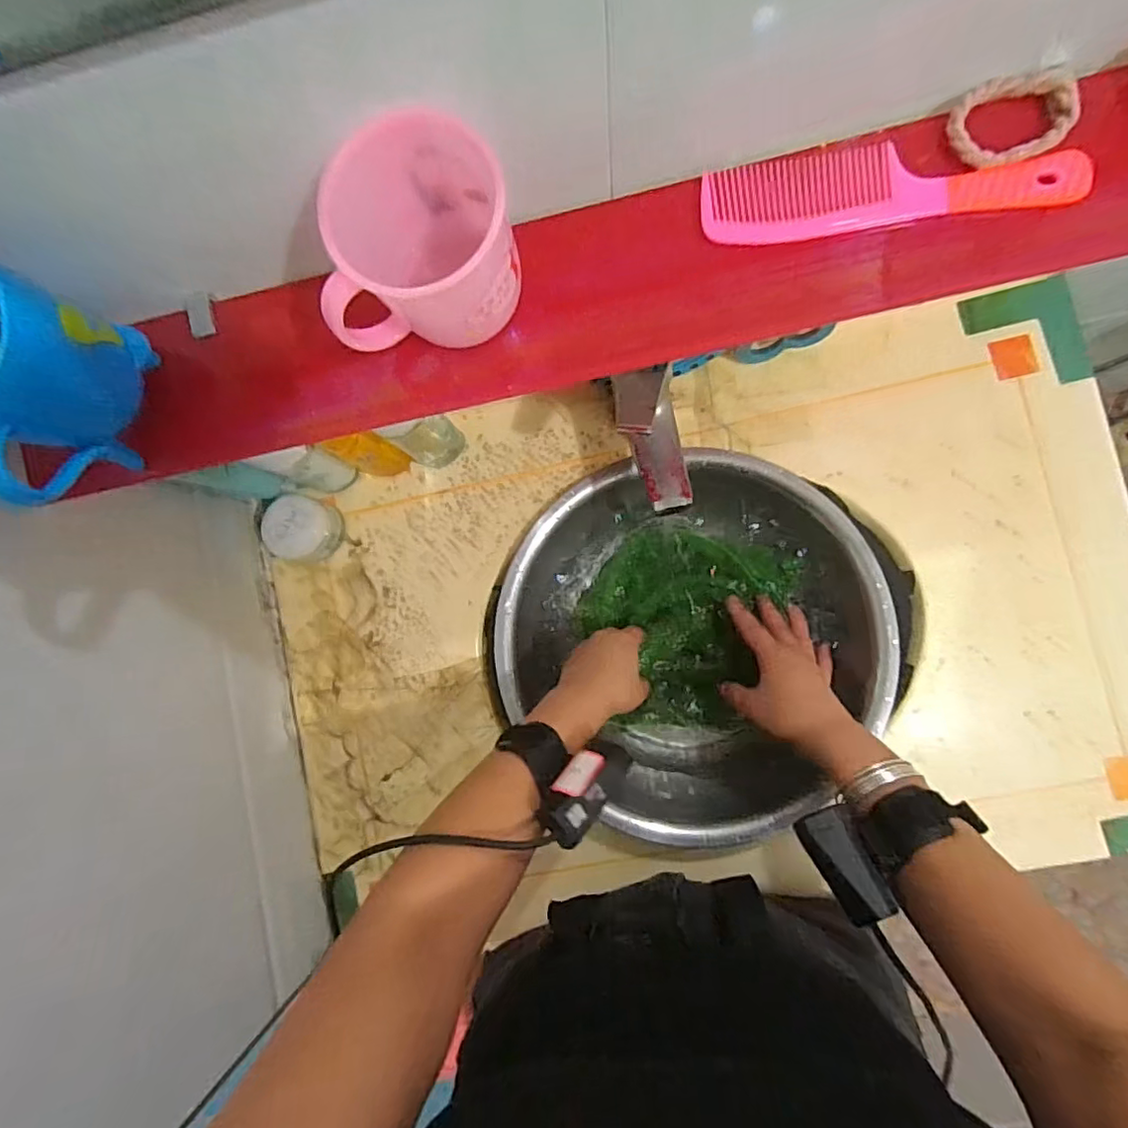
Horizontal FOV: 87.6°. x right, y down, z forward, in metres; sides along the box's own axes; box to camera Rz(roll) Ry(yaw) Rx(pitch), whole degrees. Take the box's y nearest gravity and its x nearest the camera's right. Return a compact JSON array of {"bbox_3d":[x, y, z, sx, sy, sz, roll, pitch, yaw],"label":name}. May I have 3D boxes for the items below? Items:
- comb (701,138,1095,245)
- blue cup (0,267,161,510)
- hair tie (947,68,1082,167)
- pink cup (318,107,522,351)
[{"bbox_3d":[0.175,-0.209,0.323,0.194,0.012,0.047,-3,90,4],"label":"comb"},{"bbox_3d":[-0.286,-0.086,0.301,0.075,0.104,0.103,10,91,4],"label":"blue cup"},{"bbox_3d":[0.240,-0.237,0.312,0.064,0.007,0.044,-10,89,4],"label":"hair tie"},{"bbox_3d":[-0.072,-0.161,0.300,0.094,0.089,0.076,-12,89,4],"label":"pink cup"}]

